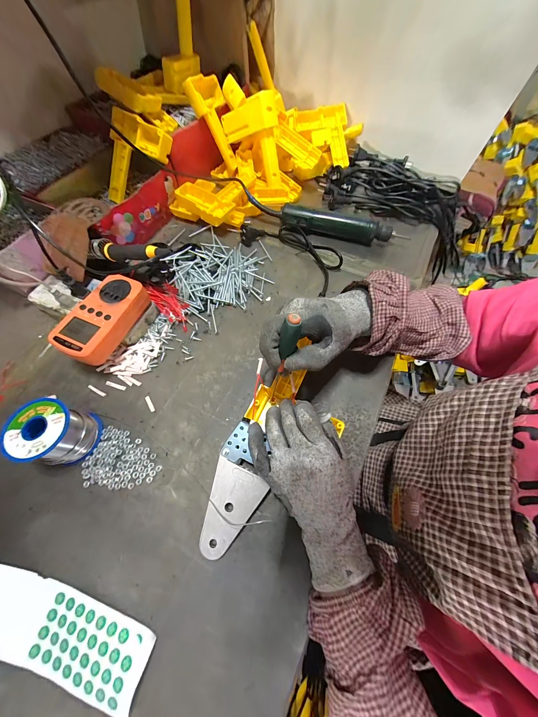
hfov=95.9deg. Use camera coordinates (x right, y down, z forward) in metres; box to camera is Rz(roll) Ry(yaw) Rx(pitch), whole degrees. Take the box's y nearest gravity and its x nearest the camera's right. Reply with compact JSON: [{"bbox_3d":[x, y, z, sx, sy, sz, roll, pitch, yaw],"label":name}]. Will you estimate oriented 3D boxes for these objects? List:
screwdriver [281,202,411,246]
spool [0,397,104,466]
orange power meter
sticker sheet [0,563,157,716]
[{"bbox_3d":[0.141,-0.257,0.474,0.235,0.043,0.036,13,64,6],"label":"screwdriver"},{"bbox_3d":[-0.249,0.088,0.284,0.061,0.063,0.063,0,63,0],"label":"spool"},{"bbox_3d":[-0.224,-0.055,0.333,0.069,0.036,0.128,21,65,10],"label":"orange power meter"},{"bbox_3d":[-0.215,0.249,0.225,0.213,0.025,0.061,13,64,7],"label":"sticker sheet"}]

